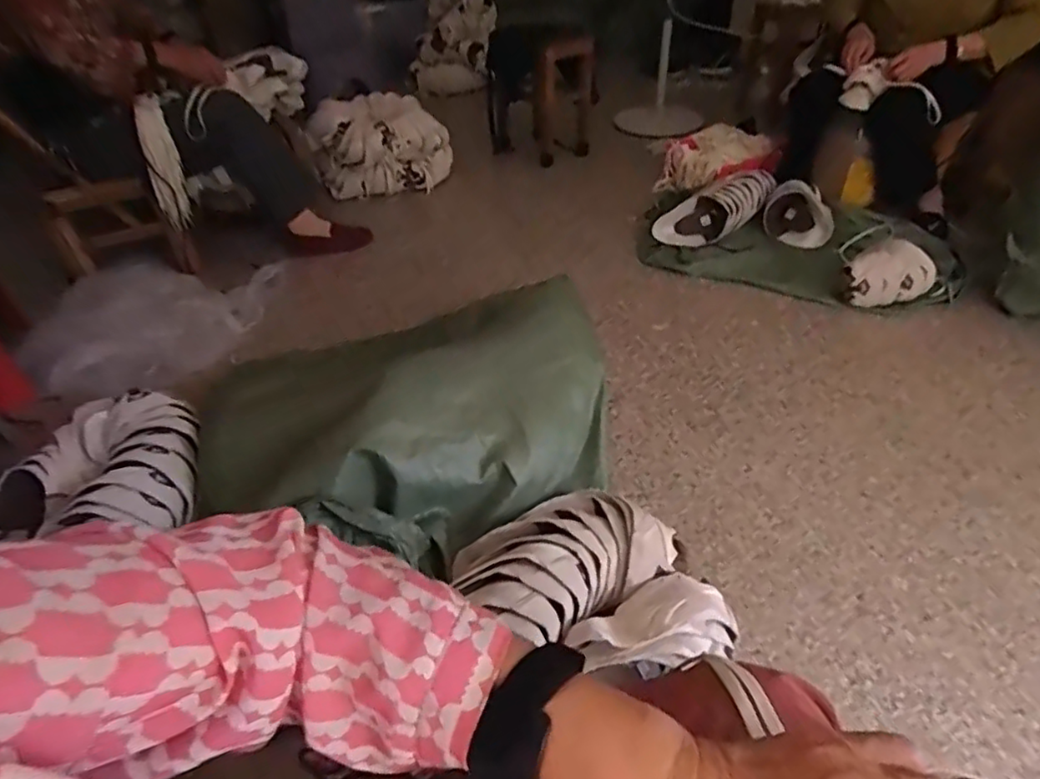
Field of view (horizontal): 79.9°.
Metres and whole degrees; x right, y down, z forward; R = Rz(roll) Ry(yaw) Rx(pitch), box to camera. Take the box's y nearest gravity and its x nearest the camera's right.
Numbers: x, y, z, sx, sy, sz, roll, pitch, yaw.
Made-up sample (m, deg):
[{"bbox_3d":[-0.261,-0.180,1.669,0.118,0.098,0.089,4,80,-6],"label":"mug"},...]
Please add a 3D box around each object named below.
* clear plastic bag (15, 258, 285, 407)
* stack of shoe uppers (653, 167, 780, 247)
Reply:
[{"bbox_3d":[-0.821,-0.152,1.439,0.540,0.194,0.219,-12,41,-11],"label":"clear plastic bag"},{"bbox_3d":[0.589,-0.526,1.797,0.425,0.107,0.150,-27,46,-26],"label":"stack of shoe uppers"}]

